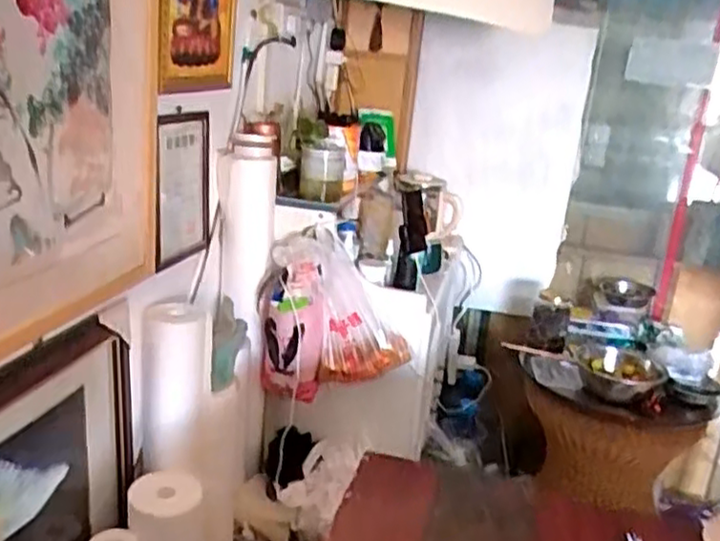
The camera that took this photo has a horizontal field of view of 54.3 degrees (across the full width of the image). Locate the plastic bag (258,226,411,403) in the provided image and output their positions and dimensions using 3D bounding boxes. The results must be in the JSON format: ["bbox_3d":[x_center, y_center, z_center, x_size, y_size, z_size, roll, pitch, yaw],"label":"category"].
[{"bbox_3d":[-0.057,0.124,1.586,0.334,0.346,0.158,3,17,-6],"label":"plastic bag"}]

